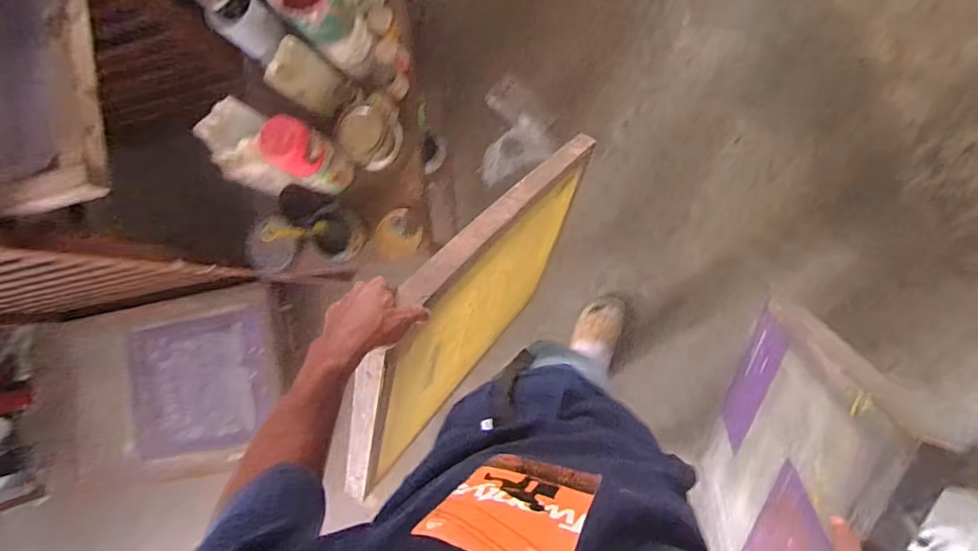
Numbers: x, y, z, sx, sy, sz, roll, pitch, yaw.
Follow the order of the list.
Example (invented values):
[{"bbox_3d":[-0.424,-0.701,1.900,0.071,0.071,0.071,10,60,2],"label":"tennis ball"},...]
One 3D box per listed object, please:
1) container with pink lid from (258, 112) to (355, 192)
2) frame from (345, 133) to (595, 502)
[{"bbox_3d":[-0.364,-0.241,1.069,0.093,0.212,0.095,0,88,9],"label":"container with pink lid"},{"bbox_3d":[-0.012,0.040,0.926,0.040,0.625,0.391,29,133,15],"label":"frame"}]

